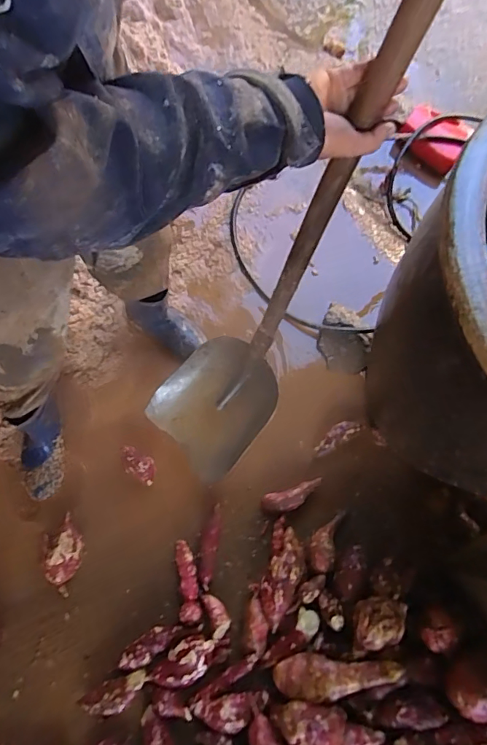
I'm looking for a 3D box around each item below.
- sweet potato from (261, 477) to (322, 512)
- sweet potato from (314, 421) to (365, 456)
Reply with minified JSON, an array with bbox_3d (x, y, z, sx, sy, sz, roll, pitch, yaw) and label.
[{"bbox_3d":[0.129,0.321,1.181,0.165,0.057,0.057,-15,77,-8],"label":"sweet potato"},{"bbox_3d":[0.249,0.173,1.237,0.147,0.048,0.051,-33,80,-11],"label":"sweet potato"}]

